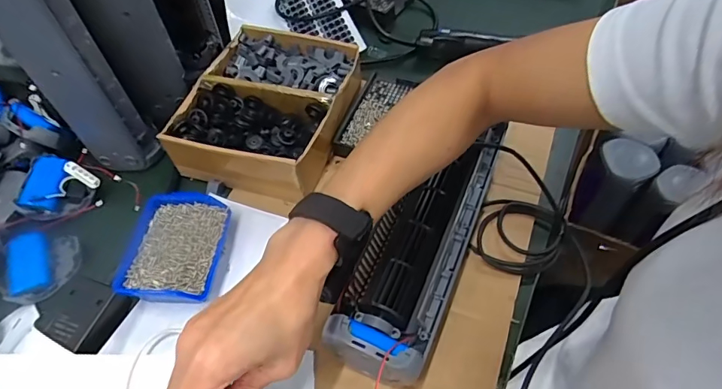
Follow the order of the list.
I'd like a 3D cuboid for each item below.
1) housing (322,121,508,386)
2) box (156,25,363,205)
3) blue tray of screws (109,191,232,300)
[{"bbox_3d":[0.060,0.040,0.438,0.090,0.074,0.291,19,57,16],"label":"housing"},{"bbox_3d":[-0.109,-0.109,0.554,0.177,0.062,0.216,14,56,13],"label":"box"},{"bbox_3d":[-0.186,0.055,0.454,0.088,0.038,0.113,4,54,6],"label":"blue tray of screws"}]

